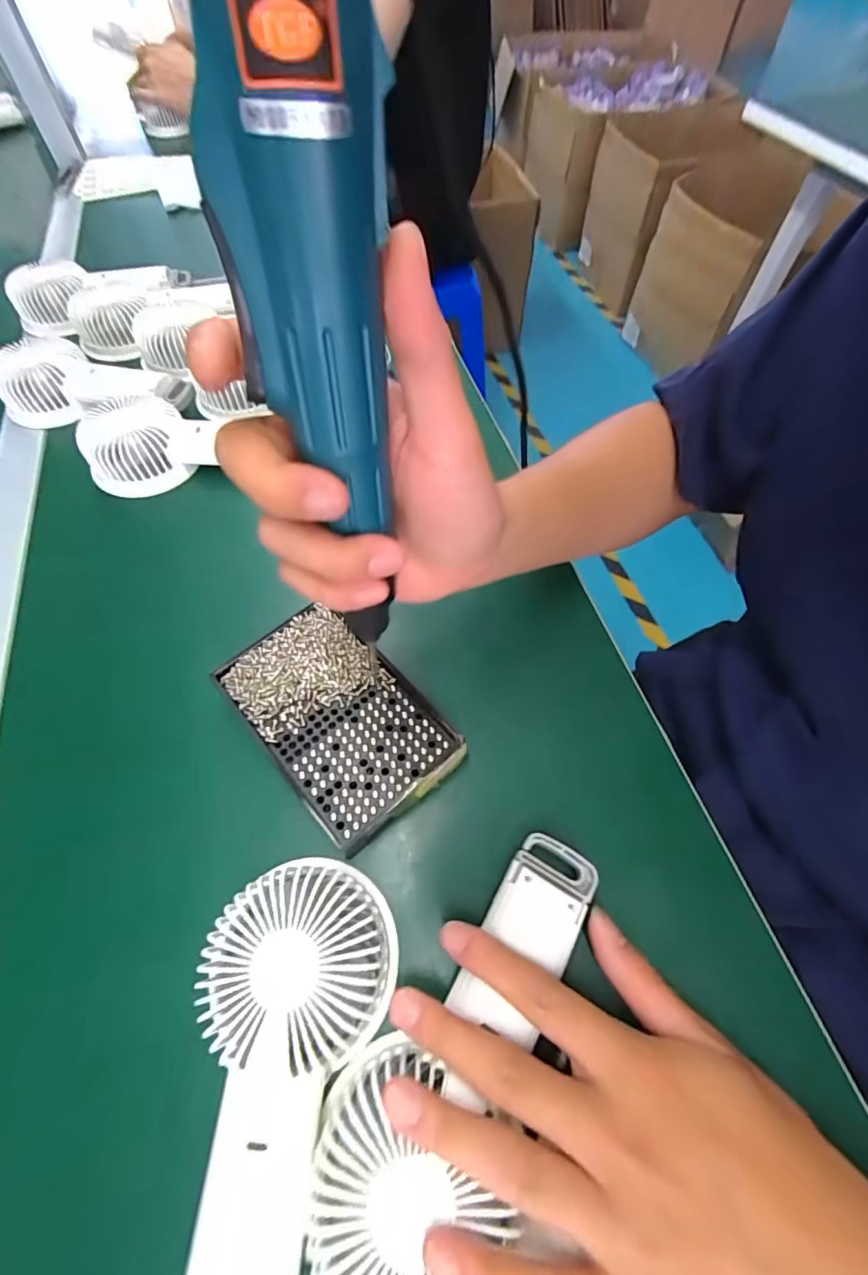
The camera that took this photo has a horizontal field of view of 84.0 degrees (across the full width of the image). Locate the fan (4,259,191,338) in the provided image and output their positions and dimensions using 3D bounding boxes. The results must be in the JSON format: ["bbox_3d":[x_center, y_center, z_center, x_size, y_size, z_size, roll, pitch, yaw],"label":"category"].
[{"bbox_3d":[-0.354,-0.367,0.508,0.172,0.050,0.057,-13,61,-7],"label":"fan"}]

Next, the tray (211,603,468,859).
[{"bbox_3d":[-0.057,0.044,0.287,0.088,0.015,0.138,-38,67,-19],"label":"tray"}]

